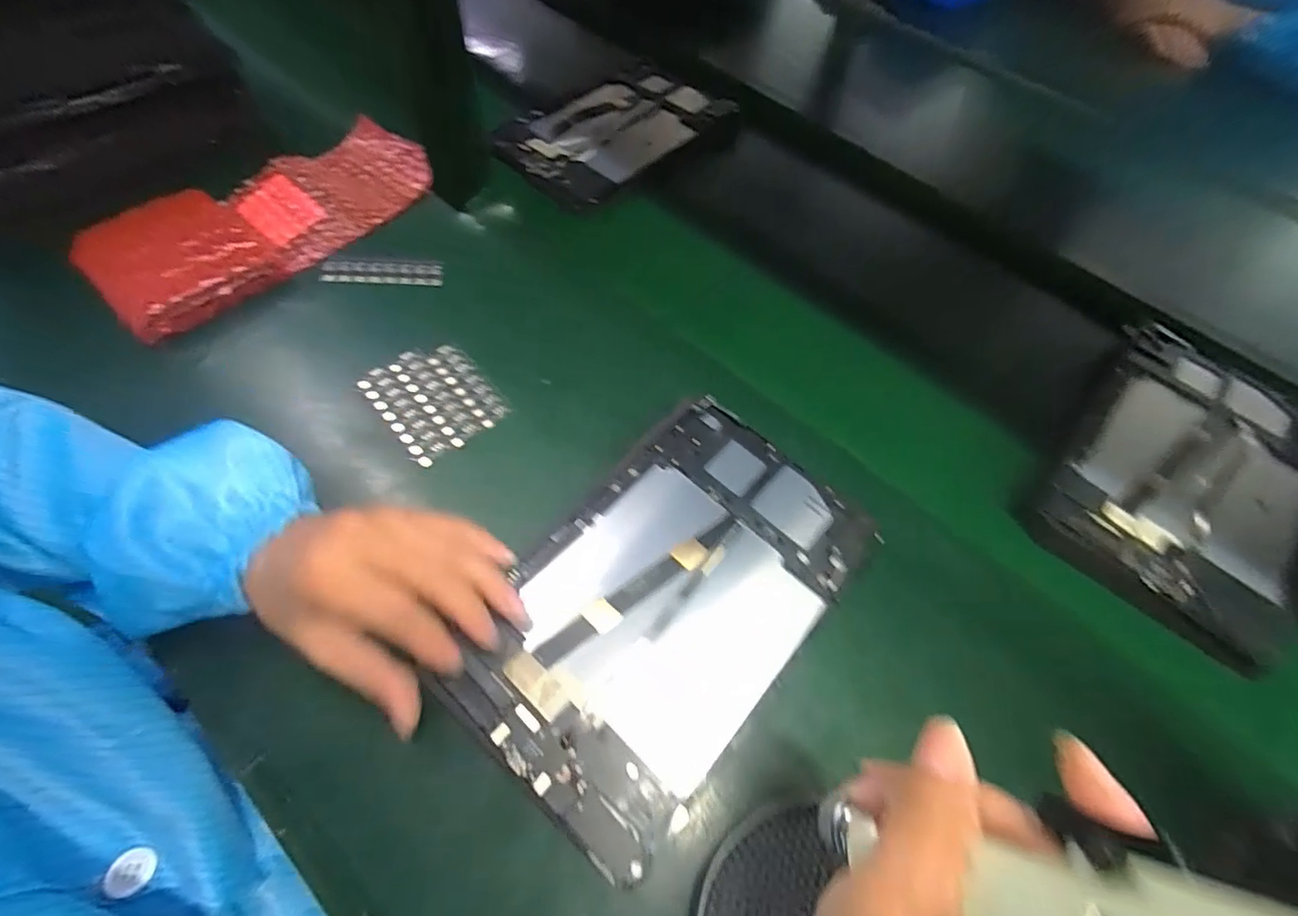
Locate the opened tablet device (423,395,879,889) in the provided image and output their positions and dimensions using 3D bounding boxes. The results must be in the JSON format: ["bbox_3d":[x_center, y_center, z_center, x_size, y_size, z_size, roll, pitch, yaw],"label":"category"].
[{"bbox_3d":[0.012,0.076,0.311,0.145,0.015,0.235,38,67,15],"label":"opened tablet device"}]

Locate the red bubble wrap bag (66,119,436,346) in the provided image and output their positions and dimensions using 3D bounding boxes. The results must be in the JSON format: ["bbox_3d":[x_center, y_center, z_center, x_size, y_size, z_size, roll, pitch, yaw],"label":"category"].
[{"bbox_3d":[-0.319,-0.210,0.466,0.127,0.032,0.281,36,67,14],"label":"red bubble wrap bag"}]

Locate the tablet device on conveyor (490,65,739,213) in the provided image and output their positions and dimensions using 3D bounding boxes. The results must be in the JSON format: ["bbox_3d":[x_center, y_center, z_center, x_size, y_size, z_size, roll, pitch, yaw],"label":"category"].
[{"bbox_3d":[-0.031,-0.346,0.567,0.155,0.009,0.237,42,69,17],"label":"tablet device on conveyor"}]

